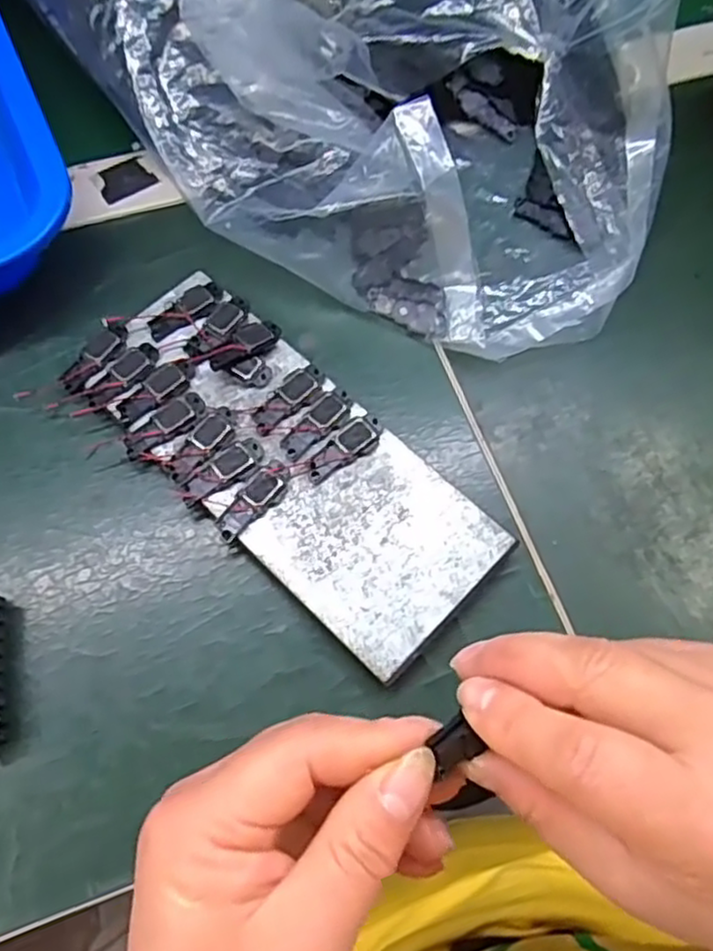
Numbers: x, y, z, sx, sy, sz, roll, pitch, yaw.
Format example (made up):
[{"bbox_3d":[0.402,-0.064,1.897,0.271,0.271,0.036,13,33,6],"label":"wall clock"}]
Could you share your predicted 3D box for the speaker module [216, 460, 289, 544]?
[{"bbox_3d":[-0.042,0.010,0.288,0.014,0.004,0.039,36,72,11],"label":"speaker module"}]

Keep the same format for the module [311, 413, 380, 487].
[{"bbox_3d":[-0.006,-0.012,0.299,0.038,0.004,0.015,-33,74,-14],"label":"module"}]

